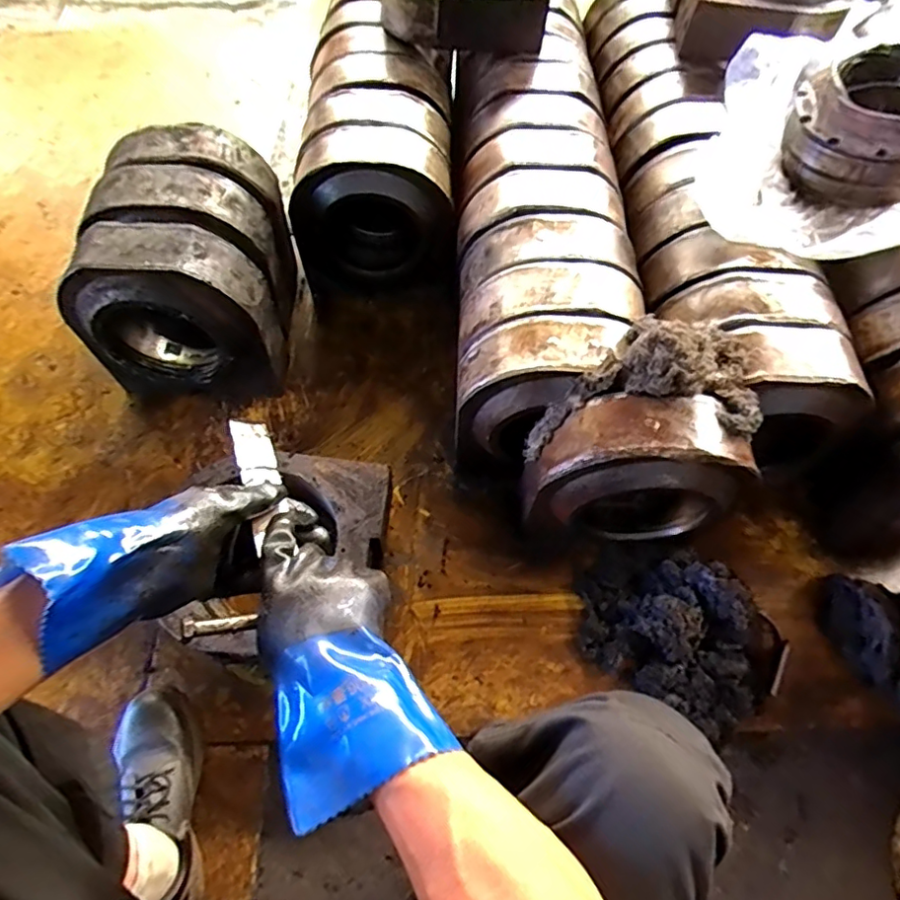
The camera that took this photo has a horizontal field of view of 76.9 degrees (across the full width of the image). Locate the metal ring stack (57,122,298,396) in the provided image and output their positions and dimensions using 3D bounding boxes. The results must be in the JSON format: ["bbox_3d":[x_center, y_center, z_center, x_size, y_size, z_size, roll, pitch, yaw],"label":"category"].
[{"bbox_3d":[-0.443,-0.307,0.979,0.285,0.310,0.362,-3,62,-5],"label":"metal ring stack"}]

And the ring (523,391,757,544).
[{"bbox_3d":[0.249,0.051,0.814,0.273,0.301,0.115,2,62,-2],"label":"ring"}]

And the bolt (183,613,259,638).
[{"bbox_3d":[-0.173,0.130,0.426,0.053,0.011,0.010,2,57,-38],"label":"bolt"}]

